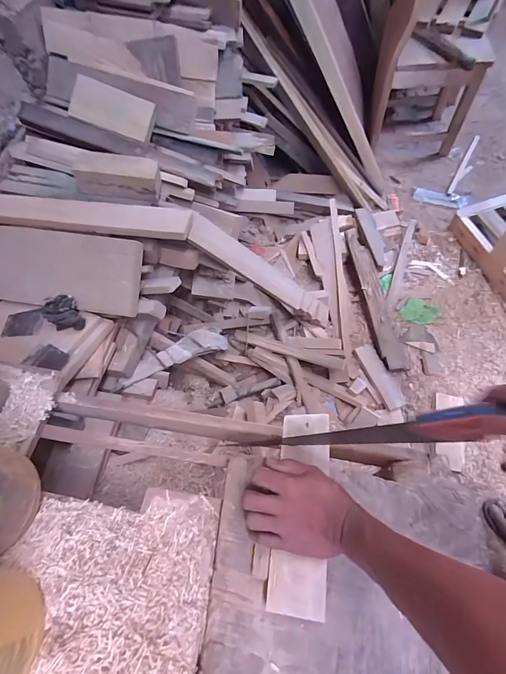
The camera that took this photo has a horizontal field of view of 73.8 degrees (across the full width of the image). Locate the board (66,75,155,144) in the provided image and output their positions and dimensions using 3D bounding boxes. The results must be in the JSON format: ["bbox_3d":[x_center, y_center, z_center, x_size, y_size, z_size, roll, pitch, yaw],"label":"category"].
[{"bbox_3d":[-0.384,-0.634,0.935,0.204,0.104,0.017,11,18,-23],"label":"board"}]

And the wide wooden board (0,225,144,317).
[{"bbox_3d":[-0.487,-0.172,0.853,0.400,0.025,0.189,8,91,5],"label":"wide wooden board"}]

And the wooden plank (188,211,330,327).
[{"bbox_3d":[0.052,-0.200,1.105,0.053,0.648,0.102,-27,53,36],"label":"wooden plank"}]

